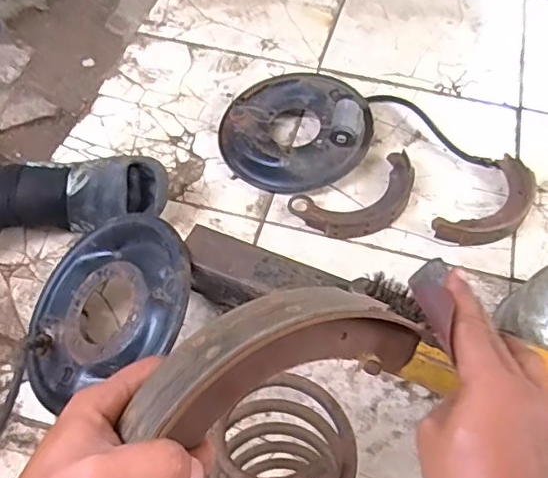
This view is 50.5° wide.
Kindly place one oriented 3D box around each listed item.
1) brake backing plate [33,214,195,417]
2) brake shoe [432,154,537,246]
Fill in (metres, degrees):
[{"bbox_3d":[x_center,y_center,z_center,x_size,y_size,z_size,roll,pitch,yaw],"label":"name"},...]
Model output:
[{"bbox_3d":[-0.221,0.091,0.766,0.257,0.034,0.258,-14,58,24],"label":"brake backing plate"},{"bbox_3d":[0.366,-0.055,0.964,0.222,0.030,0.099,-37,64,-22],"label":"brake shoe"}]

